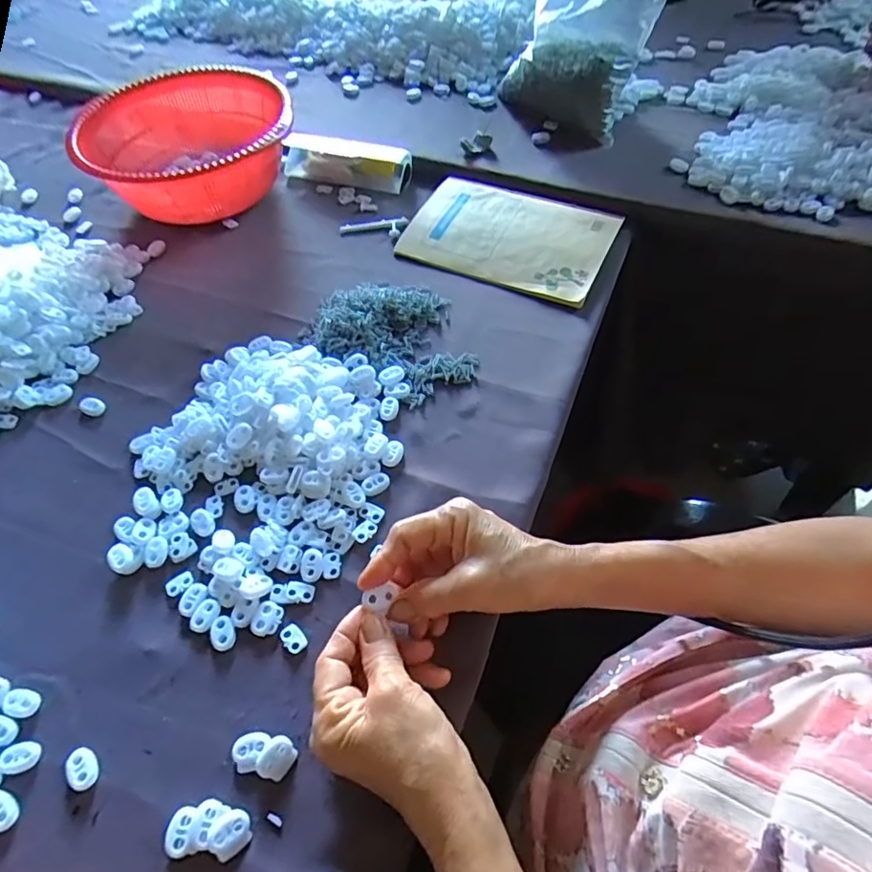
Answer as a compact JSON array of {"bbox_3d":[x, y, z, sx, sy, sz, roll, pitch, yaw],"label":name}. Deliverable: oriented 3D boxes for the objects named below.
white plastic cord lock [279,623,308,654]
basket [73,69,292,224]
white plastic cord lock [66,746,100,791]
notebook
[{"bbox_3d":[-0.094,0.133,0.362,0.013,0.004,0.019,-39,61,-21],"label":"white plastic cord lock"},{"bbox_3d":[-0.286,-0.325,0.635,0.234,0.086,0.231,-5,55,0],"label":"basket"},{"bbox_3d":[-0.207,0.194,0.322,0.016,0.006,0.024,-36,61,-20],"label":"white plastic cord lock"},{"bbox_3d":[0.078,-0.215,0.585,0.206,0.010,0.142,21,59,17],"label":"notebook"}]

